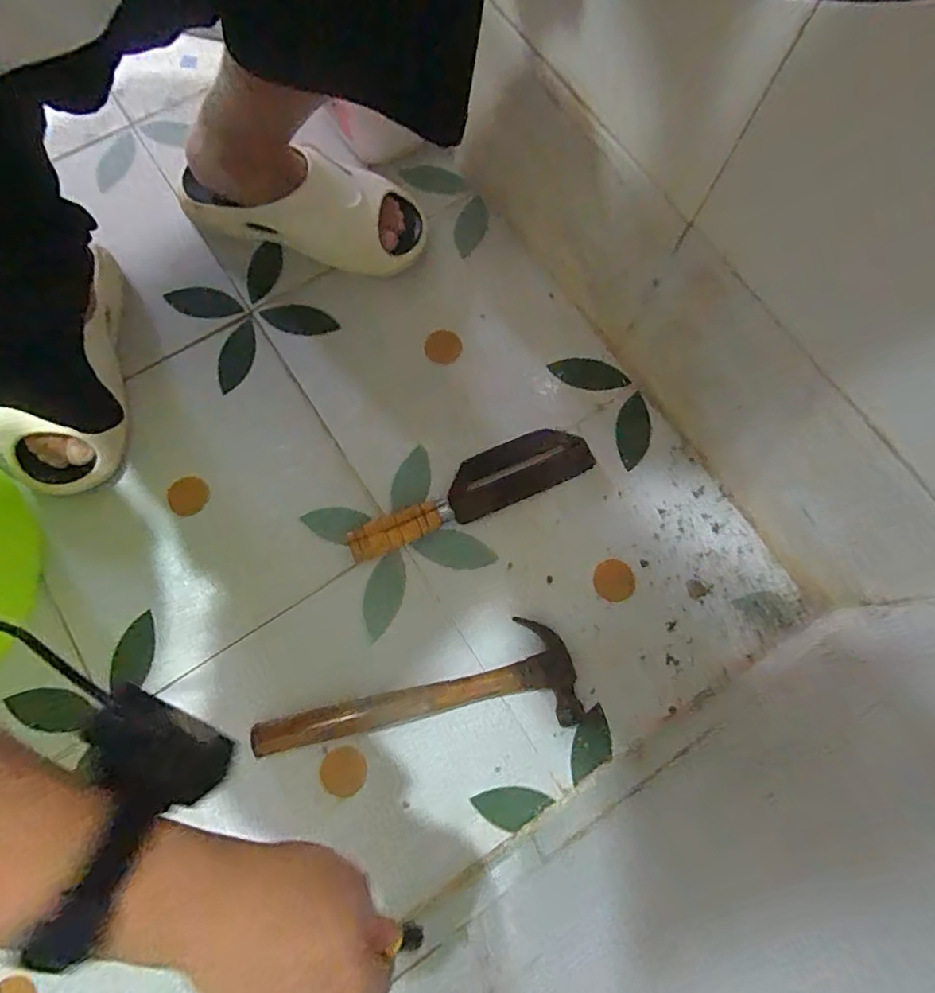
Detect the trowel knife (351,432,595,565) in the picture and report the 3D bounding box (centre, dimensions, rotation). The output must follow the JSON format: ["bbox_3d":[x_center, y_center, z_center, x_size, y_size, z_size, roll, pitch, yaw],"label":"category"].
[{"bbox_3d":[0.003,-0.011,0.552,0.255,0.036,0.061,-24,76,-7],"label":"trowel knife"}]

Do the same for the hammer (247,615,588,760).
[{"bbox_3d":[-0.044,0.174,0.501,0.280,0.025,0.090,-8,74,-3],"label":"hammer"}]

